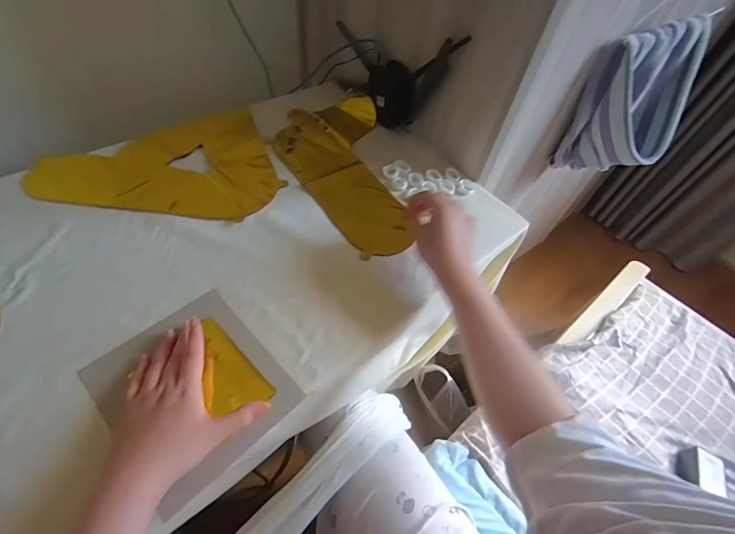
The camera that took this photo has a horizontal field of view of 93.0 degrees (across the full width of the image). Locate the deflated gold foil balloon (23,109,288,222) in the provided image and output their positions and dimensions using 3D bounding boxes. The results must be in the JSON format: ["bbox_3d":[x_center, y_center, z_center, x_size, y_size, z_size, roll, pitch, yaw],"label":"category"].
[{"bbox_3d":[-0.327,-0.198,0.610,0.360,0.020,0.289,7,53,1],"label":"deflated gold foil balloon"}]

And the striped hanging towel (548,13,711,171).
[{"bbox_3d":[0.530,-0.306,0.705,0.200,0.276,0.180,-36,66,-28],"label":"striped hanging towel"}]

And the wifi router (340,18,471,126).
[{"bbox_3d":[0.031,-0.385,0.674,0.035,0.181,0.320,-31,63,-26],"label":"wifi router"}]

